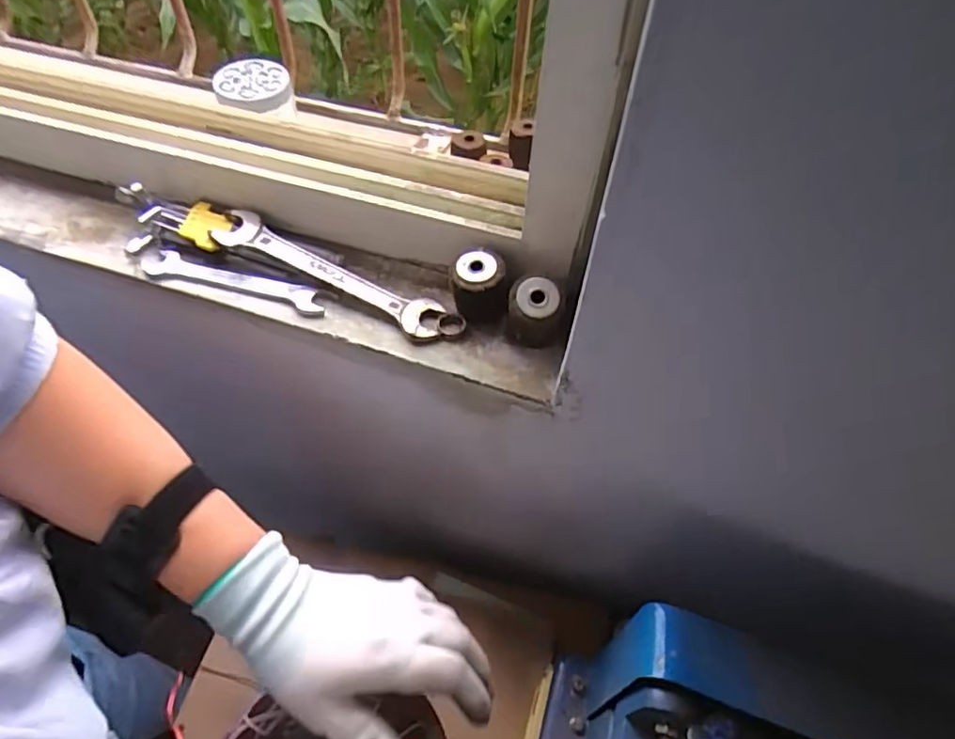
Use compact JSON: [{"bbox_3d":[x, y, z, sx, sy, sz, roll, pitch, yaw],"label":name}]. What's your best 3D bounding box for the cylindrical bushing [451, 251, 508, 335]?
[{"bbox_3d":[0.002,-0.054,0.424,0.039,0.050,0.035,3,53,0],"label":"cylindrical bushing"}]

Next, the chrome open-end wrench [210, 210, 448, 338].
[{"bbox_3d":[-0.113,-0.073,0.448,0.187,0.008,0.034,26,62,10],"label":"chrome open-end wrench"}]

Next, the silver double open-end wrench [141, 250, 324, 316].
[{"bbox_3d":[-0.188,-0.068,0.454,0.153,0.006,0.022,15,54,9],"label":"silver double open-end wrench"}]

